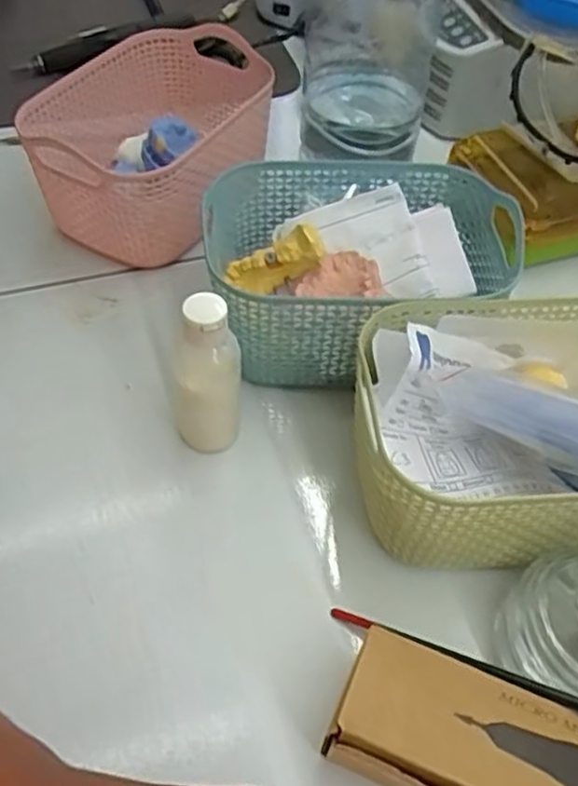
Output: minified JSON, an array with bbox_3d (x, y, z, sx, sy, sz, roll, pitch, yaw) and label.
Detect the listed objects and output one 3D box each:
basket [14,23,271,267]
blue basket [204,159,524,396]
[{"bbox_3d":[-0.092,-0.176,0.494,0.144,0.091,0.184,8,52,3],"label":"basket"},{"bbox_3d":[0.045,-0.070,0.420,0.180,0.078,0.127,-3,52,-6],"label":"blue basket"}]

